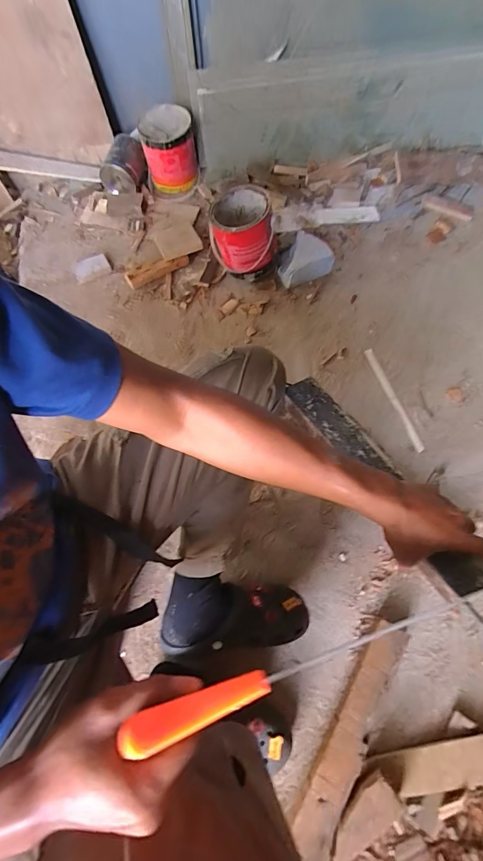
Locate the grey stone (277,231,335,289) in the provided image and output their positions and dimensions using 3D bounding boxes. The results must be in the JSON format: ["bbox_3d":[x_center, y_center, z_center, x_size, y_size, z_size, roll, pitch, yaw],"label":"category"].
[{"bbox_3d":[0.156,-0.457,0.993,0.141,0.073,0.122,-27,70,-8],"label":"grey stone"}]

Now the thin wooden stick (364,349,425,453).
[{"bbox_3d":[0.354,-0.076,0.871,0.021,0.007,0.273,-18,69,-5],"label":"thin wooden stick"}]

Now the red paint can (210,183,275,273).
[{"bbox_3d":[0.006,-0.507,0.942,0.158,0.130,0.155,3,67,4],"label":"red paint can"}]

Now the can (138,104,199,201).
[{"bbox_3d":[-0.208,-0.816,1.100,0.155,0.160,0.176,-11,68,-2],"label":"can"}]

